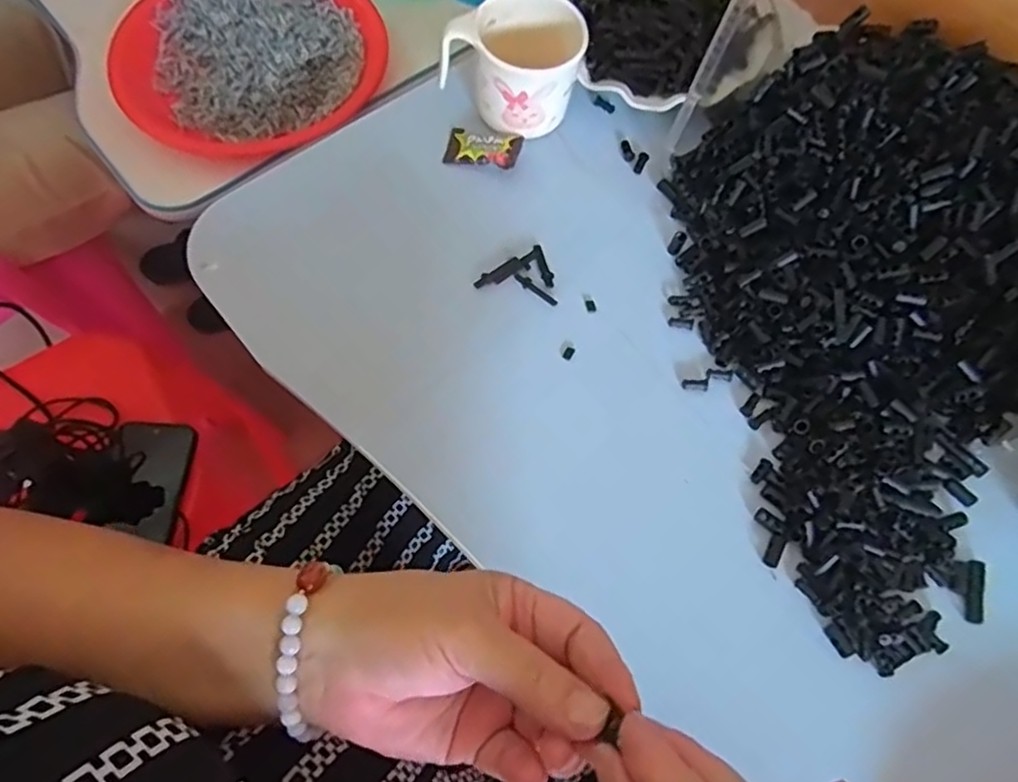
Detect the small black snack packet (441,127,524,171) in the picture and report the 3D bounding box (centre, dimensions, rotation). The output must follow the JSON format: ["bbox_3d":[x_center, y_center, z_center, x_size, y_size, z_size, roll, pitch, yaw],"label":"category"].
[{"bbox_3d":[-0.018,-0.176,0.480,0.053,0.015,0.028,11,68,2],"label":"small black snack packet"}]

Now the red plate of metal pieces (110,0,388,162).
[{"bbox_3d":[-0.223,-0.295,0.582,0.225,0.033,0.212,1,68,-2],"label":"red plate of metal pieces"}]

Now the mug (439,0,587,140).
[{"bbox_3d":[0.004,-0.236,0.474,0.092,0.071,0.089,1,68,-2],"label":"mug"}]

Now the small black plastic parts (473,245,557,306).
[{"bbox_3d":[0.010,-0.082,0.454,0.054,0.005,0.041,16,68,4],"label":"small black plastic parts"}]

